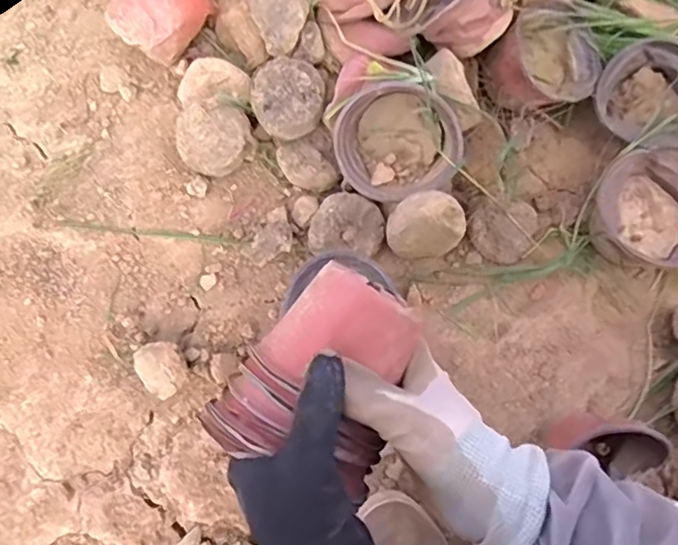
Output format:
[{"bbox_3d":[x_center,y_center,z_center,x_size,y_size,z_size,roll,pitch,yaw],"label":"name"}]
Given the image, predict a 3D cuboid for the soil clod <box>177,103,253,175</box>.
[{"bbox_3d":[-0.120,-0.126,0.540,0.069,0.058,0.054,-20,79,-4],"label":"soil clod"}]

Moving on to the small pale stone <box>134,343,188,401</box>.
[{"bbox_3d":[-0.159,0.088,0.506,0.040,0.033,0.049,-23,80,-5],"label":"small pale stone"}]

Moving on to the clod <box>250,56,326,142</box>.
[{"bbox_3d":[-0.047,-0.165,0.531,0.066,0.030,0.072,0,79,0],"label":"clod"}]

